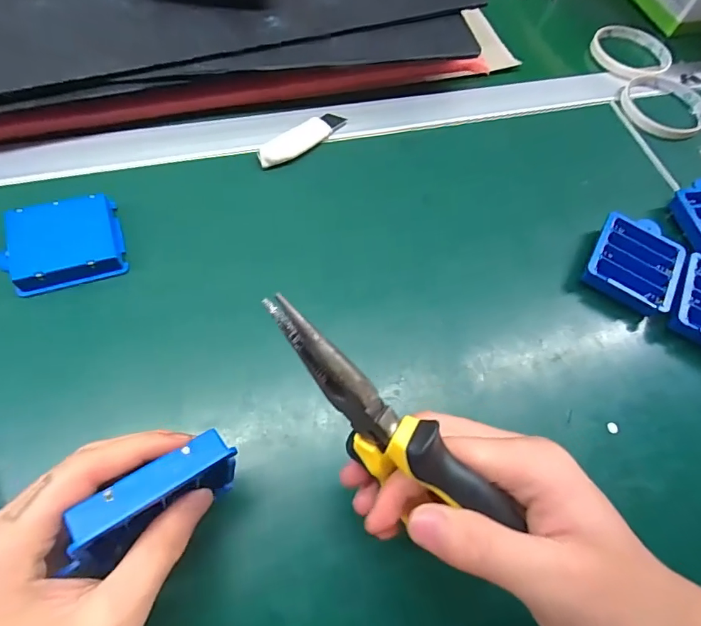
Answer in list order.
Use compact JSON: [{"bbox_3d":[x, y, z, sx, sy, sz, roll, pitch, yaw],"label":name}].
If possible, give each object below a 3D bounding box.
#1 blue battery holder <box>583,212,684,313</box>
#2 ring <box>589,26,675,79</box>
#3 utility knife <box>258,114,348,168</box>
[{"bbox_3d":[0.224,-0.040,0.351,0.063,0.024,0.074,32,64,9],"label":"blue battery holder"},{"bbox_3d":[0.301,-0.286,0.479,0.080,0.013,0.083,3,63,-6],"label":"ring"},{"bbox_3d":[-0.039,-0.147,0.368,0.020,0.010,0.084,41,66,13],"label":"utility knife"}]

